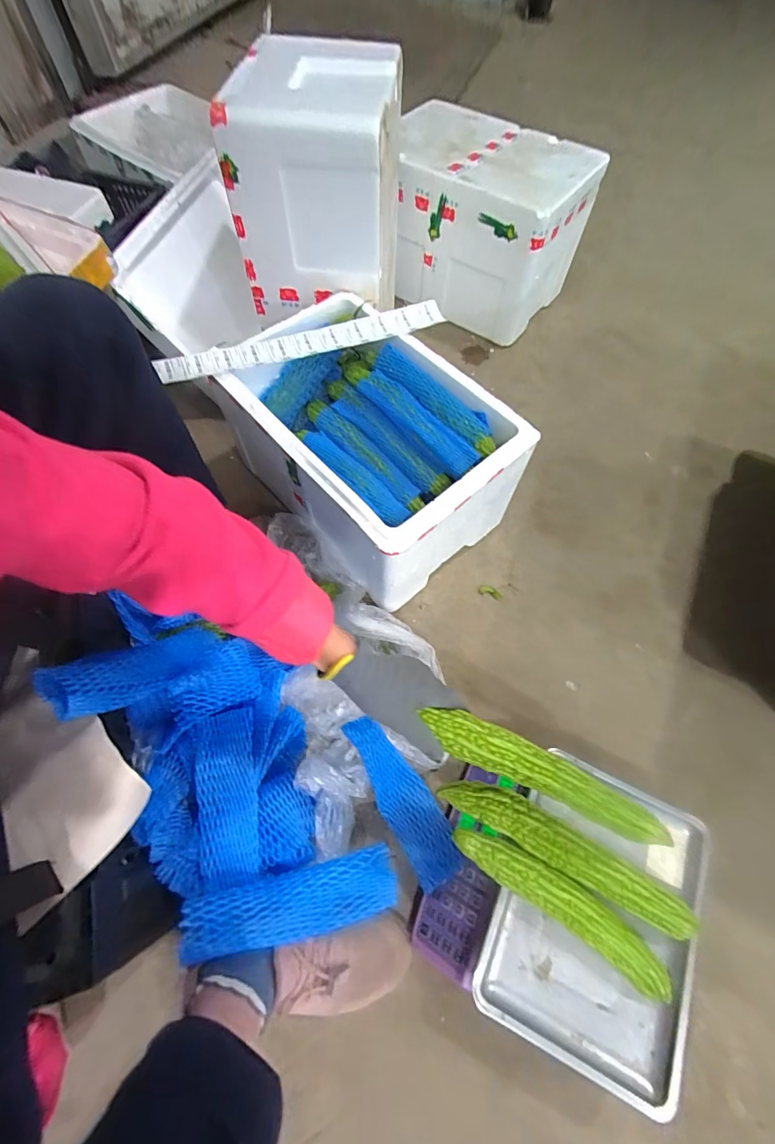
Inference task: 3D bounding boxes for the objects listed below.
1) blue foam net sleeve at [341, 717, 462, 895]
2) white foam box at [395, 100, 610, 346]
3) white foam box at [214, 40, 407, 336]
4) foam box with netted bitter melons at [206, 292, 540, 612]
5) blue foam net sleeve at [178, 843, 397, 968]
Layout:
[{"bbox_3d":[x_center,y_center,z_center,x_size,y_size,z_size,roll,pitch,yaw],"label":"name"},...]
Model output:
[{"bbox_3d":[0.017,0.294,0.571,0.072,0.055,0.225,-30,89,-14],"label":"blue foam net sleeve"},{"bbox_3d":[0.220,-0.798,1.018,0.404,0.288,0.328,28,67,12],"label":"white foam box"},{"bbox_3d":[-0.111,-0.668,0.760,0.236,0.276,0.289,7,64,3],"label":"white foam box"},{"bbox_3d":[-0.031,-0.208,0.729,0.308,0.227,0.436,-40,71,-18],"label":"foam box with netted bitter melons"},{"bbox_3d":[-0.107,0.381,0.493,0.234,0.026,0.068,-4,63,-16],"label":"blue foam net sleeve"}]

